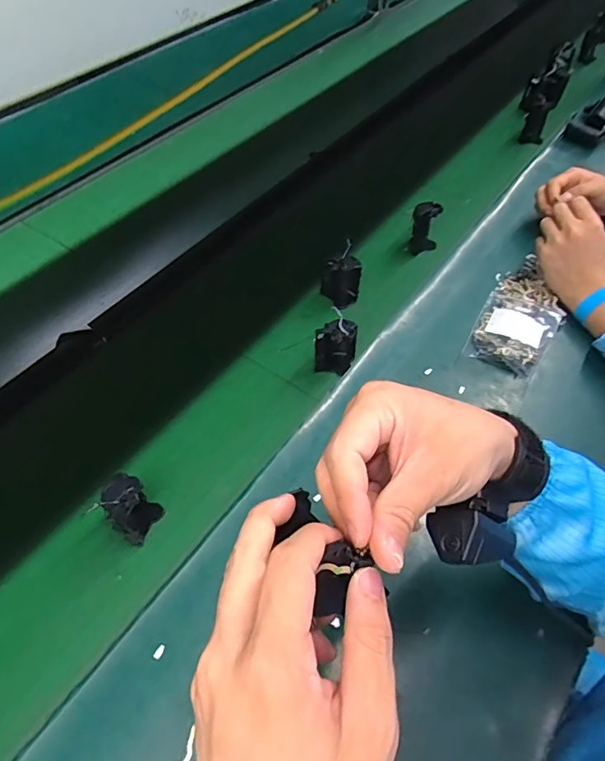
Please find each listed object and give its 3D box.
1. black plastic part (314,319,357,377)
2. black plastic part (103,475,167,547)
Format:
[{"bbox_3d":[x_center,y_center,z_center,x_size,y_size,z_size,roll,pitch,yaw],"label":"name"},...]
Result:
[{"bbox_3d":[0.042,-0.039,0.613,0.048,0.083,0.034,12,59,7],"label":"black plastic part"},{"bbox_3d":[-0.174,0.125,0.477,0.055,0.070,0.045,-35,61,-24],"label":"black plastic part"}]

